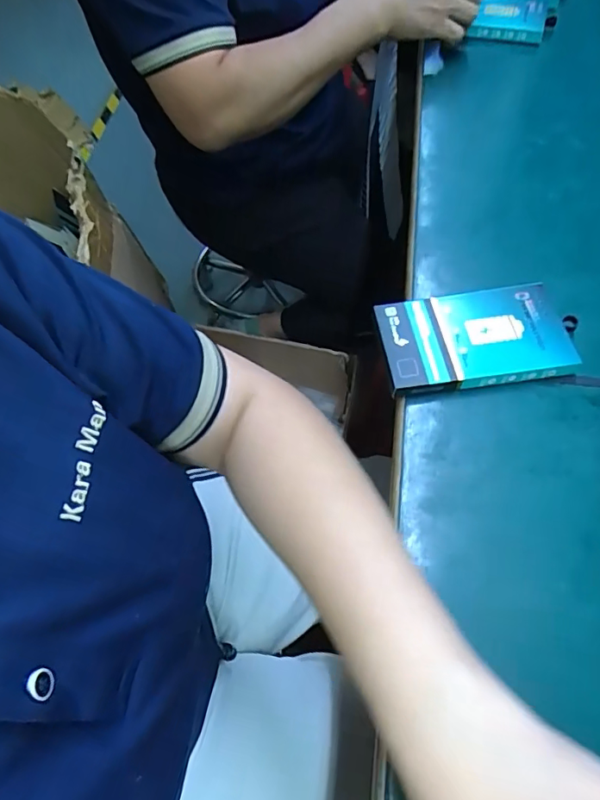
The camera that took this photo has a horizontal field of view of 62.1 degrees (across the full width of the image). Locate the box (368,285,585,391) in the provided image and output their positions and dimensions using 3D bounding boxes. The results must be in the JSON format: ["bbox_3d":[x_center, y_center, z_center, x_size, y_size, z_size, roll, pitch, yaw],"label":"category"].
[{"bbox_3d":[0.128,-0.045,0.366,0.134,0.017,0.078,-8,59,-1],"label":"box"}]

